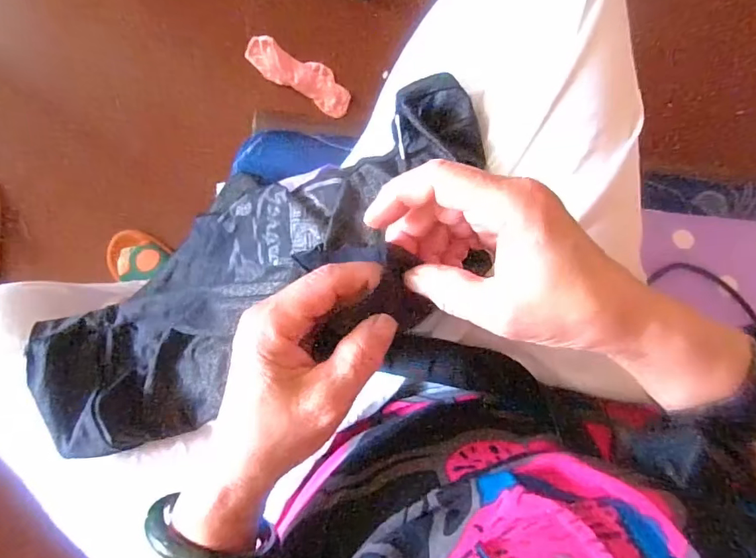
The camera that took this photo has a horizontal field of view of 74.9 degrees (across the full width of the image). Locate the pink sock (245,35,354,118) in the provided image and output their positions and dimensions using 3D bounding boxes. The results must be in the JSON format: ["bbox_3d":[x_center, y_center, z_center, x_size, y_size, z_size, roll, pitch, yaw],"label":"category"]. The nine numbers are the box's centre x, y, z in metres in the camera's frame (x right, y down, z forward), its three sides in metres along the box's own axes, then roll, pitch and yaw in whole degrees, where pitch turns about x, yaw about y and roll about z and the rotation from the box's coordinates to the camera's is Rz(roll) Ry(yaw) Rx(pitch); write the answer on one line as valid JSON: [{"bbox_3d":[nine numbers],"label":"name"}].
[{"bbox_3d":[-0.142,-0.368,0.889,0.203,0.027,0.064,29,89,-5],"label":"pink sock"}]

